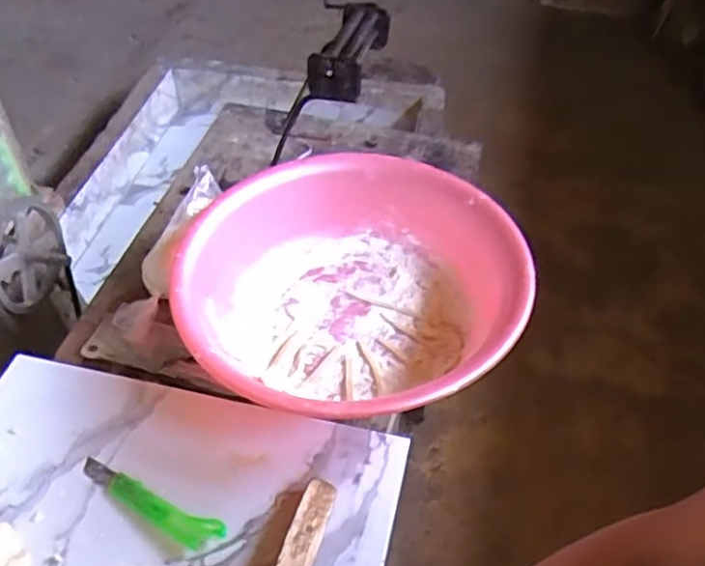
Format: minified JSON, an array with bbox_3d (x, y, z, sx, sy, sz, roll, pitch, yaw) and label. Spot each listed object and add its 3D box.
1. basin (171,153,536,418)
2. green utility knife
[{"bbox_3d":[-0.002,-0.002,0.859,0.401,0.158,0.431,0,46,0],"label":"basin"},{"bbox_3d":[-0.215,0.227,0.700,0.180,0.015,0.035,22,50,20],"label":"green utility knife"}]

